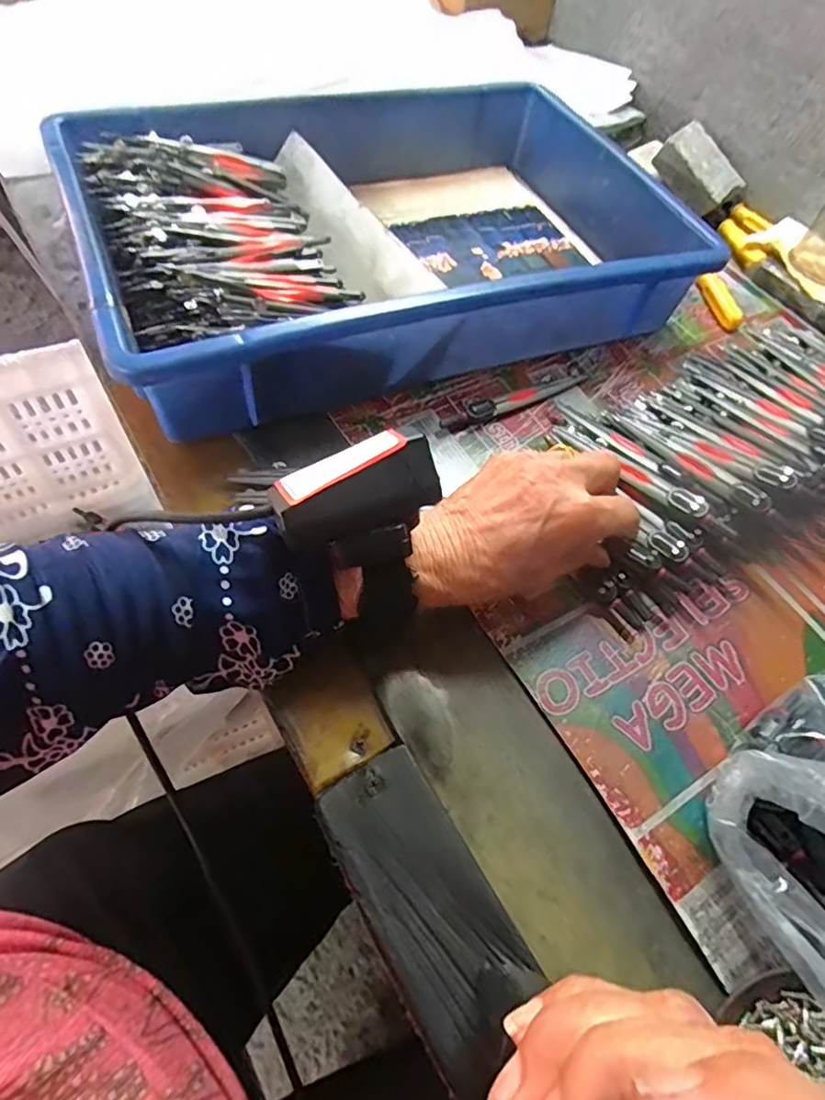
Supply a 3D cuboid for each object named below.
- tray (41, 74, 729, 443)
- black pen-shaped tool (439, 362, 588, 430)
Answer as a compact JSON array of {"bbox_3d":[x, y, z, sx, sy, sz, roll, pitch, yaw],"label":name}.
[{"bbox_3d":[-0.017,-0.245,0.432,0.427,0.106,0.275,-19,63,-19],"label":"tray"},{"bbox_3d":[0.077,-0.112,0.404,0.132,0.009,0.016,-27,66,-23],"label":"black pen-shaped tool"}]

